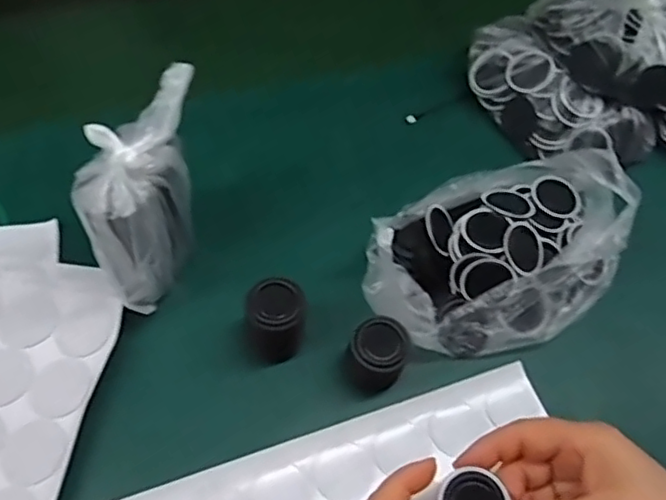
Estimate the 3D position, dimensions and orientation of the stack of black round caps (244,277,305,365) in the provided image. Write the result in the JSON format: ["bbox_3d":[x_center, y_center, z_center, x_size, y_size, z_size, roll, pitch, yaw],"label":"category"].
[{"bbox_3d":[-0.039,0.050,0.431,0.036,0.062,0.037,-6,58,-9],"label":"stack of black round caps"}]

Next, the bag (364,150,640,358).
[{"bbox_3d":[0.120,-0.004,0.452,0.201,0.082,0.138,-24,70,-15],"label":"bag"}]

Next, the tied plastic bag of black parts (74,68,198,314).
[{"bbox_3d":[-0.124,-0.034,0.424,0.054,0.128,0.118,5,57,-2],"label":"tied plastic bag of black parts"}]

